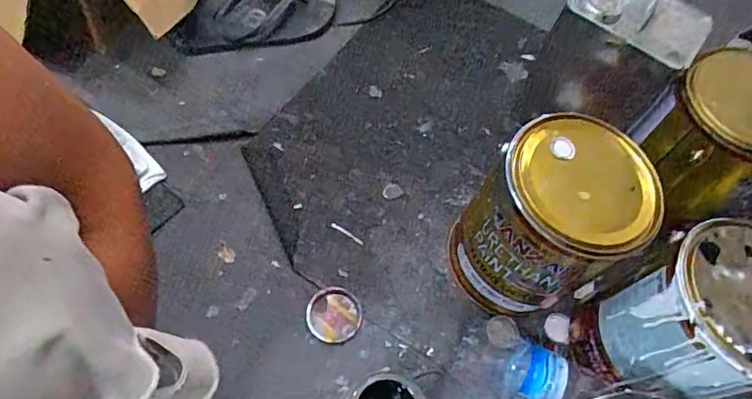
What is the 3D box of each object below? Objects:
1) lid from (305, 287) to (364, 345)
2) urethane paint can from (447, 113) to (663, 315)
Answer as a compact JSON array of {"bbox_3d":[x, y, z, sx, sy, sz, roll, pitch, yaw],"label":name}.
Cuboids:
[{"bbox_3d":[-0.049,0.136,0.652,0.062,0.010,0.064,4,59,-7],"label":"lid"},{"bbox_3d":[0.194,0.029,0.635,0.168,0.212,0.162,29,60,8],"label":"urethane paint can"}]

